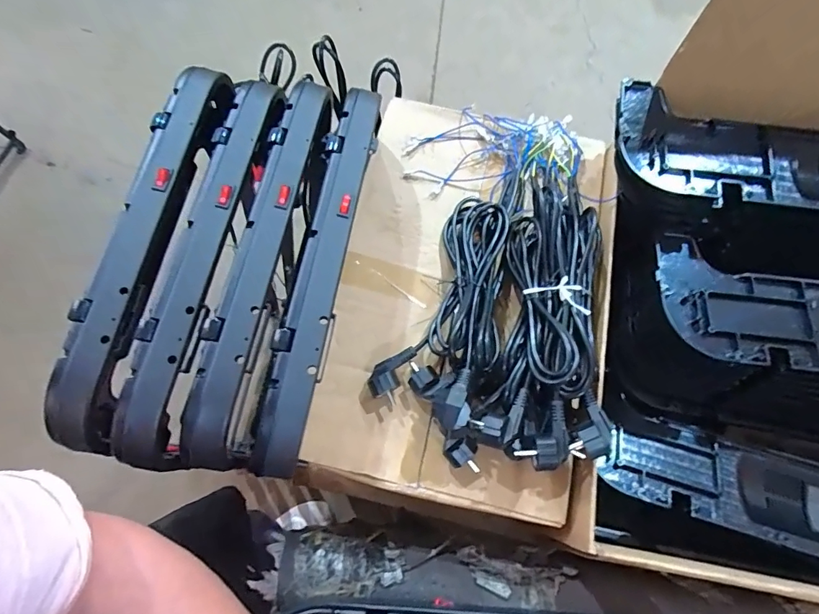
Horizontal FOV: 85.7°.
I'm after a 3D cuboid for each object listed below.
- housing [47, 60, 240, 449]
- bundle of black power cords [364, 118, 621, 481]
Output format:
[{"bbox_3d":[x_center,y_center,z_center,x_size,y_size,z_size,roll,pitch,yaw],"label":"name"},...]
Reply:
[{"bbox_3d":[-0.291,-0.080,0.514,0.079,0.115,0.476,9,70,2],"label":"housing"},{"bbox_3d":[0.105,-0.061,0.561,0.251,0.087,0.490,7,70,1],"label":"bundle of black power cords"}]

